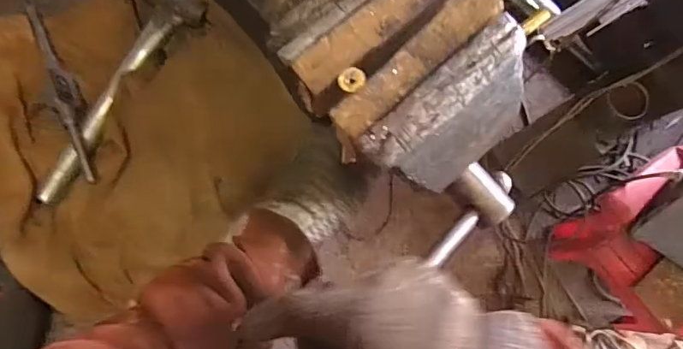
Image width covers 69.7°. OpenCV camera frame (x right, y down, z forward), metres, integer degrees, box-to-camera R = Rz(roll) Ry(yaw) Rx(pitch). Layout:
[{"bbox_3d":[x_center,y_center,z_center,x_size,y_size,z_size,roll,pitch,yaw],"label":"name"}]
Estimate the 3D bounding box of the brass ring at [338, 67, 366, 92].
[{"bbox_3d":[0.007,-0.058,0.298,0.015,0.004,0.016,0,84,-3],"label":"brass ring"}]

